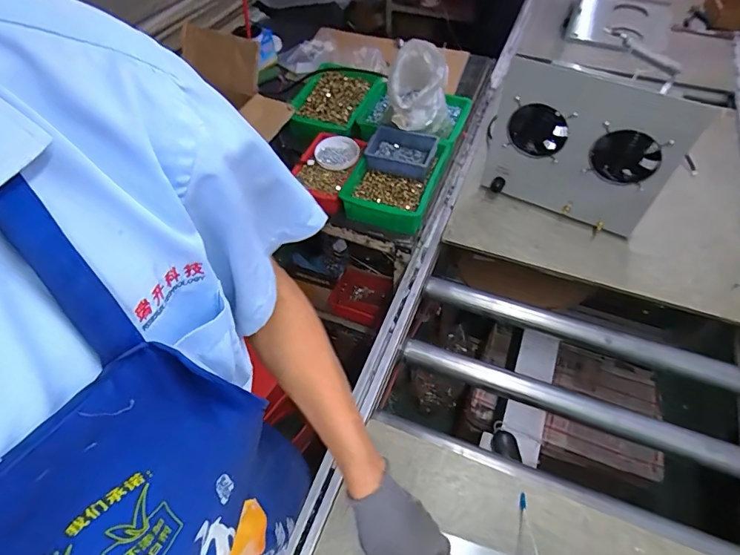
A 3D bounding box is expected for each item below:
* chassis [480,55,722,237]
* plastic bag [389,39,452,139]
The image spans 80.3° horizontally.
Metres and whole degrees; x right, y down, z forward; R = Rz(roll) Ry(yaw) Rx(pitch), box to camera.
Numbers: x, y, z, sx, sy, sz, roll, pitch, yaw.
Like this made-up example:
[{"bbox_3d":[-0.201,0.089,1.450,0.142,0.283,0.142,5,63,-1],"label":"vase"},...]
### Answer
[{"bbox_3d":[0.390,-0.229,0.843,0.326,0.323,0.050,23,59,18],"label":"chassis"},{"bbox_3d":[0.116,-0.399,0.979,0.142,0.178,0.124,7,55,8],"label":"plastic bag"}]

